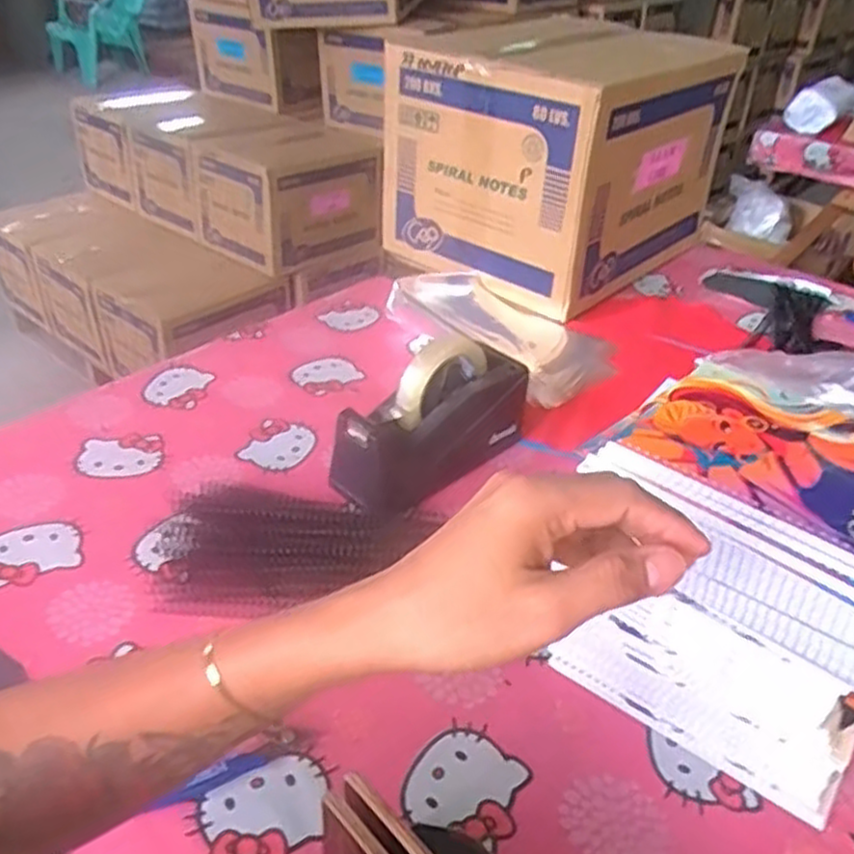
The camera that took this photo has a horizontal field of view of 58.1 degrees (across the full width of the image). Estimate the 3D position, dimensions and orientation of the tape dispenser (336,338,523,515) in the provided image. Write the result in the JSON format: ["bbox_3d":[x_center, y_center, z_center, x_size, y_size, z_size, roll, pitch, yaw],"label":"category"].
[{"bbox_3d":[0.011,-0.001,0.718,0.203,0.127,0.067,-23,43,-32],"label":"tape dispenser"}]

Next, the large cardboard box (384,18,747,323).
[{"bbox_3d":[0.195,-0.405,1.143,0.355,0.292,0.416,30,44,32],"label":"large cardboard box"}]

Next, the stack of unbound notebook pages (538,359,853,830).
[{"bbox_3d":[0.217,0.096,0.530,0.206,0.190,0.171,27,42,29],"label":"stack of unbound notebook pages"}]

